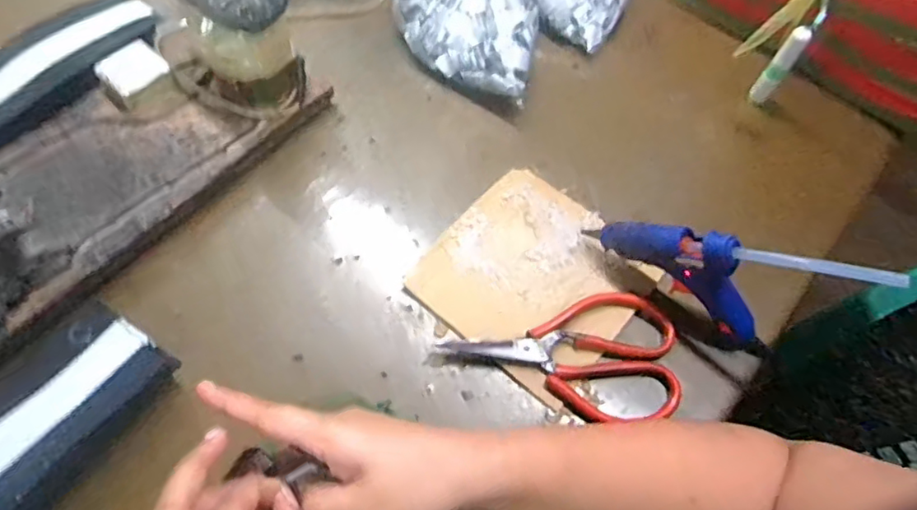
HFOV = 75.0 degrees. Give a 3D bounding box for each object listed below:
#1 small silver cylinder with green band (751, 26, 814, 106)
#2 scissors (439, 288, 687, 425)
[{"bbox_3d":[0.295,-0.172,0.553,0.019,0.087,0.012,31,64,14],"label":"small silver cylinder with green band"},{"bbox_3d":[0.079,0.079,0.446,0.169,0.015,0.094,-3,61,-4],"label":"scissors"}]

